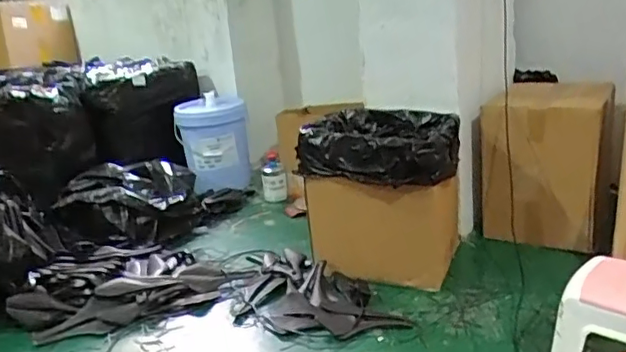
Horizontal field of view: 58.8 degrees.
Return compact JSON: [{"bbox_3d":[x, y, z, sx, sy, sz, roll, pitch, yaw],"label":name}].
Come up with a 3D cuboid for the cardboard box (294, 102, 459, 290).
[{"bbox_3d":[0.221,0.051,1.652,0.403,0.435,0.396,2,19,23],"label":"cardboard box"}]

